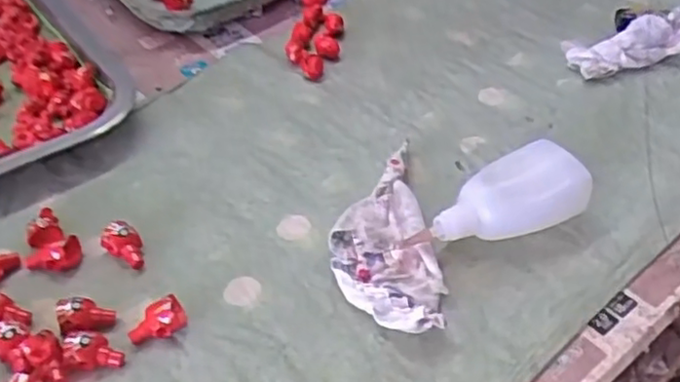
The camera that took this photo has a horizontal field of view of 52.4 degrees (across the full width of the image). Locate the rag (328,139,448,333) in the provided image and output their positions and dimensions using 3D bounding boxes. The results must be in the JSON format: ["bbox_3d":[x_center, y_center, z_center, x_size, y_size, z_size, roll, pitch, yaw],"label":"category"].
[{"bbox_3d":[0.021,0.022,0.341,0.049,0.016,0.117,-3,44,-1],"label":"rag"}]

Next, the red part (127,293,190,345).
[{"bbox_3d":[-0.082,0.058,0.308,0.025,0.015,0.014,-19,47,-17],"label":"red part"}]

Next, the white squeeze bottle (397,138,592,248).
[{"bbox_3d":[0.077,0.010,0.344,0.095,0.026,0.040,-23,48,-20],"label":"white squeeze bottle"}]

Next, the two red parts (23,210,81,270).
[{"bbox_3d":[-0.147,0.024,0.344,0.025,0.015,0.040,-29,50,-25],"label":"two red parts"}]

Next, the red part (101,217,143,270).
[{"bbox_3d":[-0.107,0.027,0.340,0.018,0.015,0.022,-21,47,-19],"label":"red part"}]

